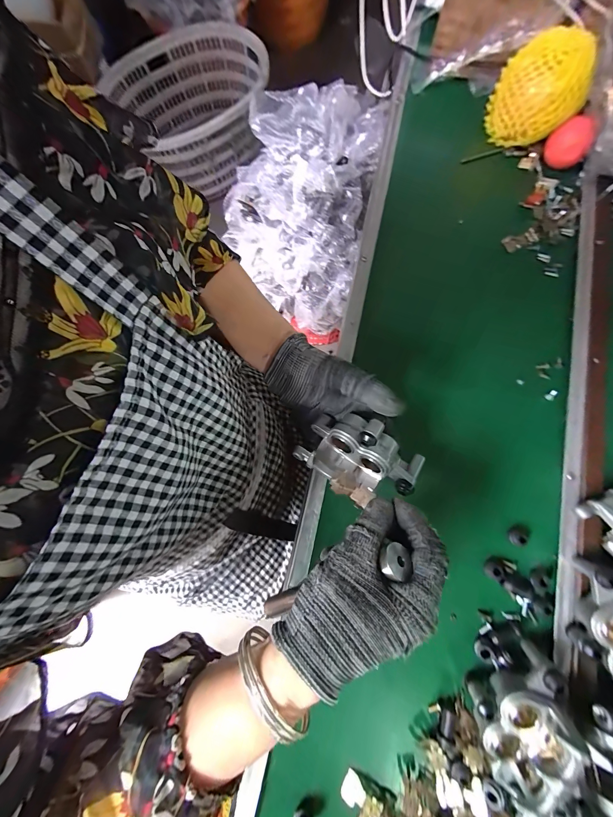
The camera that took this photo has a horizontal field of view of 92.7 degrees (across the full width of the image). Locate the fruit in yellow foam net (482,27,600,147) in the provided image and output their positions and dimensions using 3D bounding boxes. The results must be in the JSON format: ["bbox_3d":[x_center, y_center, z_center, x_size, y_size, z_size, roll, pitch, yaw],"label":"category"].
[{"bbox_3d":[0.282,-0.390,0.367,0.084,0.087,0.087,3,81,4],"label":"fruit in yellow foam net"}]

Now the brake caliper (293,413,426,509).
[{"bbox_3d":[0.051,0.048,0.271,0.107,0.053,0.070,34,81,7],"label":"brake caliper"}]

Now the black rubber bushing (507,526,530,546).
[{"bbox_3d":[0.225,0.135,0.310,0.015,0.010,0.020,44,85,9],"label":"black rubber bushing"}]

